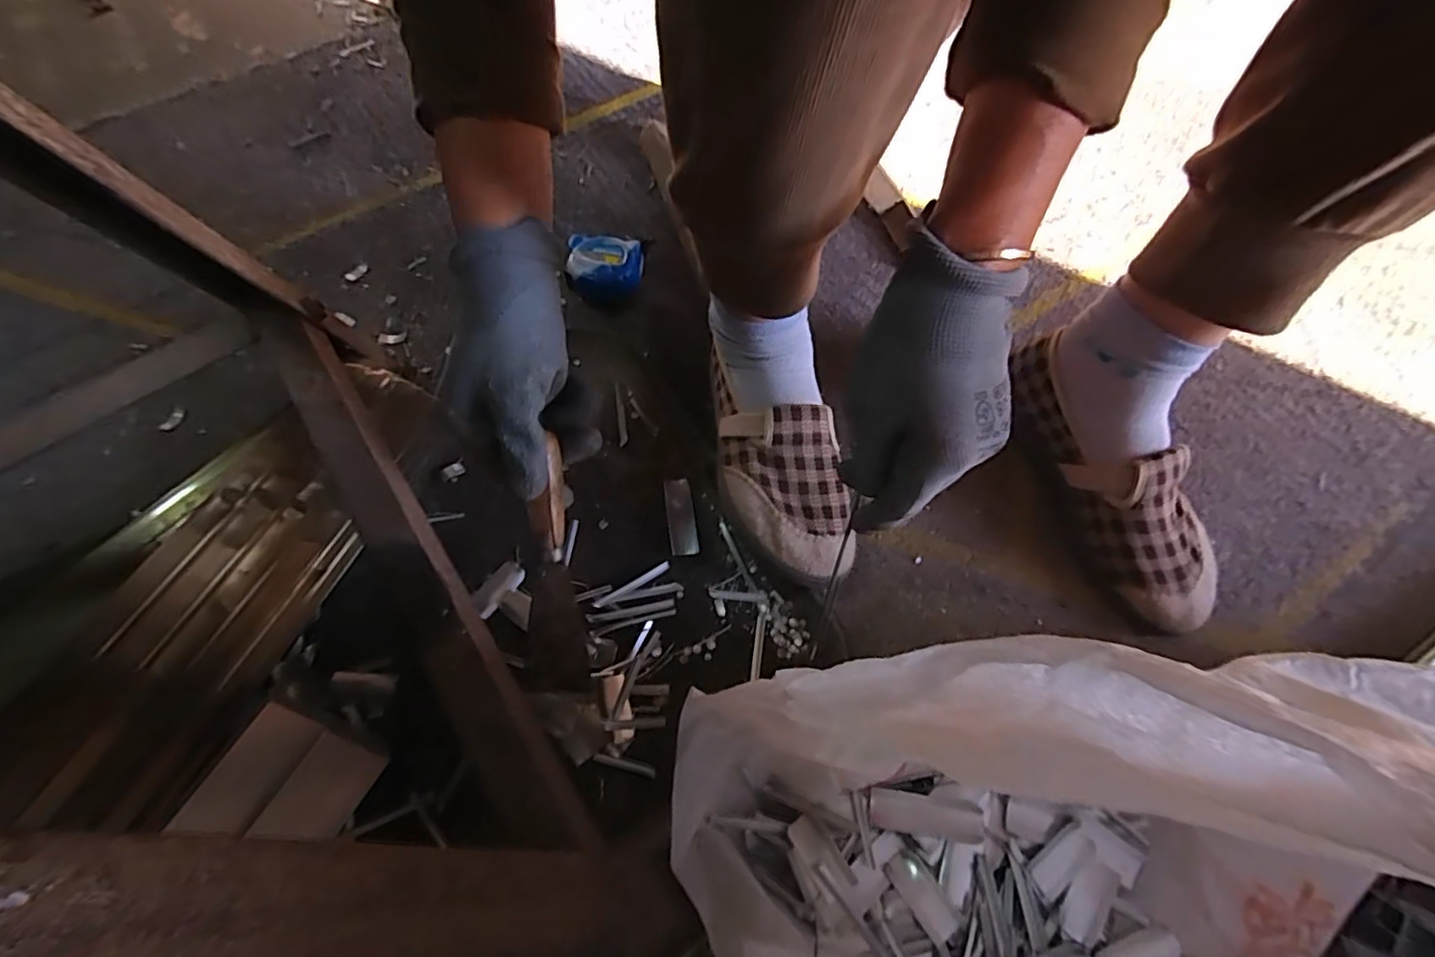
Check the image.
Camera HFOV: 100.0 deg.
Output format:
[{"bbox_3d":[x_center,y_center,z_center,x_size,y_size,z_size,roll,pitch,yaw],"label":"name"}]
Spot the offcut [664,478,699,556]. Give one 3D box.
[{"bbox_3d":[-0.031,0.030,0.490,0.021,0.004,0.065,-8,66,-4],"label":"offcut"}]

